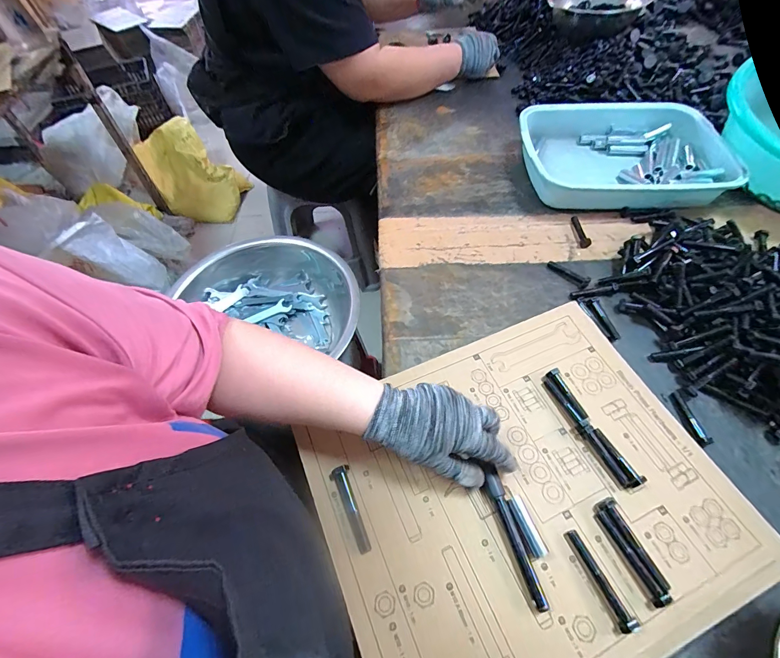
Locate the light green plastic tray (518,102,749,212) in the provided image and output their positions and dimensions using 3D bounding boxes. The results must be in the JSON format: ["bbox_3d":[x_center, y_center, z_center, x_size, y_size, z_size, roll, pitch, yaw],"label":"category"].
[{"bbox_3d":[0.395,-0.302,0.625,0.335,0.049,0.232,1,57,3],"label":"light green plastic tray"}]

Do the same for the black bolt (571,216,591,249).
[{"bbox_3d":[0.292,-0.150,0.557,0.014,0.011,0.068,1,56,3],"label":"black bolt"}]

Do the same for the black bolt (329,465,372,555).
[{"bbox_3d":[-0.036,0.167,0.340,0.018,0.014,0.075,-21,59,-12],"label":"black bolt"}]

